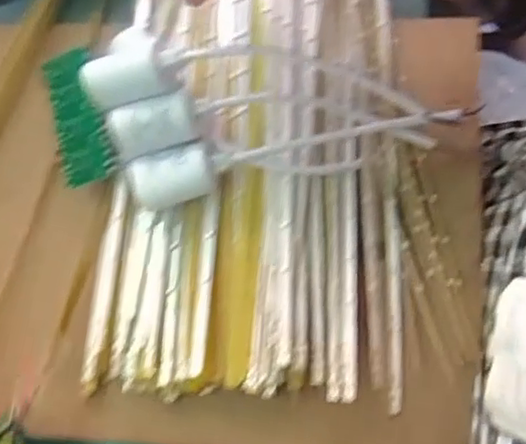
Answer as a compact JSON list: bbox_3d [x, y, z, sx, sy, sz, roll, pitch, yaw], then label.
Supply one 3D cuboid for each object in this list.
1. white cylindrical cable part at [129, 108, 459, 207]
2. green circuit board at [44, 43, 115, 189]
[{"bbox_3d":[0.017,-0.043,0.368,0.186,0.027,0.028,-16,75,3],"label":"white cylindrical cable part"},{"bbox_3d":[-0.112,-0.064,0.392,0.036,0.004,0.081,-21,78,22],"label":"green circuit board"}]

